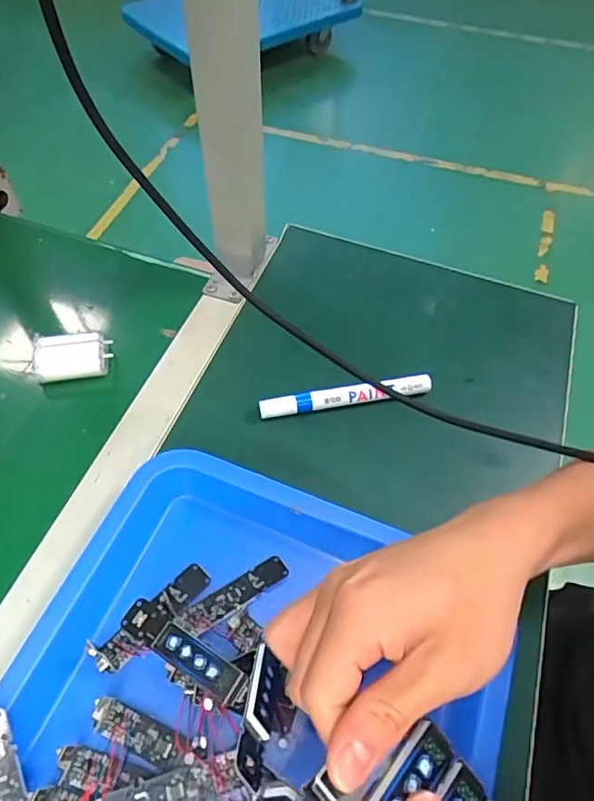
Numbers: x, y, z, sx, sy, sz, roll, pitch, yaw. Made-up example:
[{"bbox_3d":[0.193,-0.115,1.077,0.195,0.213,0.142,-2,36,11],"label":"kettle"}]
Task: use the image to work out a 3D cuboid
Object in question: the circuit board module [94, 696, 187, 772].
[{"bbox_3d":[-0.089,0.187,0.297,0.059,0.004,0.019,20,58,11],"label":"circuit board module"}]

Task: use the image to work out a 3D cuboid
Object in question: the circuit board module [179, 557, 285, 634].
[{"bbox_3d":[-0.040,0.124,0.339,0.073,0.007,0.019,-27,50,-20],"label":"circuit board module"}]

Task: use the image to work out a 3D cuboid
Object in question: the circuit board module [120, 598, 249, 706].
[{"bbox_3d":[-0.063,0.136,0.289,0.079,0.010,0.018,27,60,16],"label":"circuit board module"}]

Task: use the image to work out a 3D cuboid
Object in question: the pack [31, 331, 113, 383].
[{"bbox_3d":[-0.186,-0.038,0.439,0.059,0.016,0.038,-7,57,-6],"label":"pack"}]

